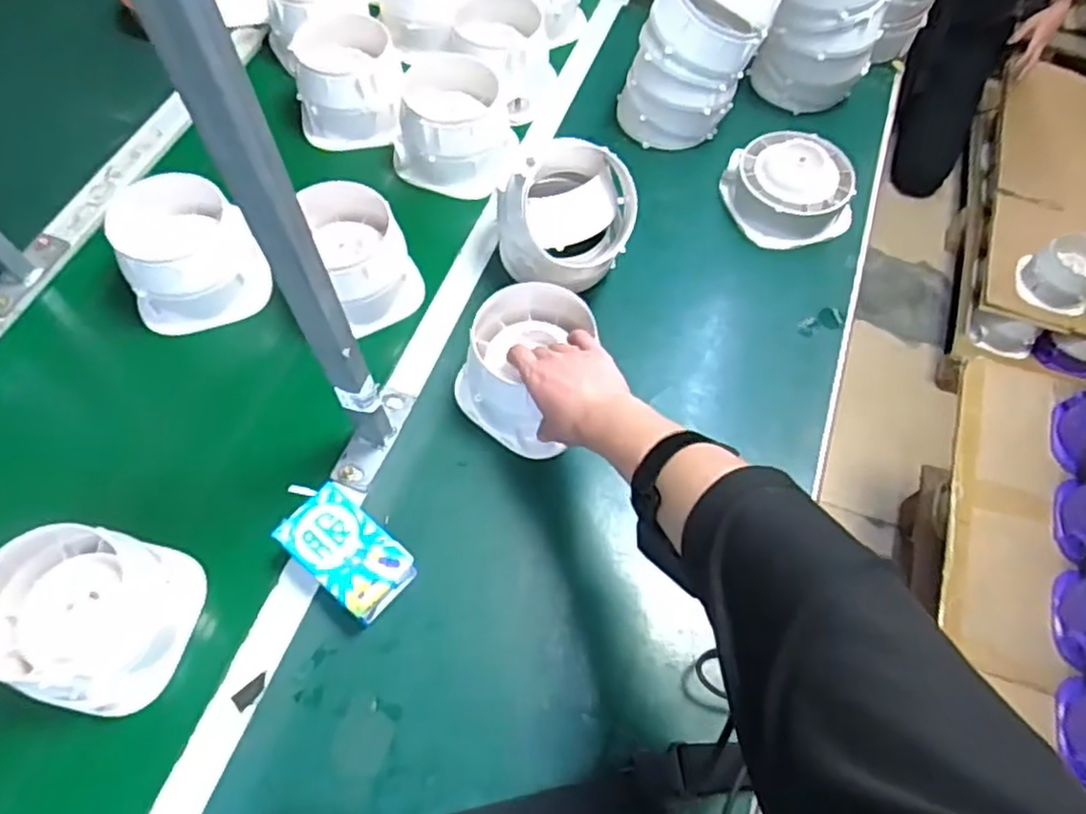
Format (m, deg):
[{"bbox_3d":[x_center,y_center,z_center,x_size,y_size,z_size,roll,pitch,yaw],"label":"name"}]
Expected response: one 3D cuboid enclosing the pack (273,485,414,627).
[{"bbox_3d":[-0.174,0.123,0.607,0.122,0.045,0.075,39,68,17],"label":"pack"}]

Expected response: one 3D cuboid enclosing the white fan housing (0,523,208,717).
[{"bbox_3d":[-0.366,0.168,0.560,0.130,0.090,0.129,11,63,5],"label":"white fan housing"}]

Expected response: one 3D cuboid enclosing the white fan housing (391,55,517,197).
[{"bbox_3d":[-0.103,-0.334,0.824,0.141,0.108,0.119,5,63,1],"label":"white fan housing"}]

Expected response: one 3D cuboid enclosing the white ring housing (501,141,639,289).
[{"bbox_3d":[0.023,-0.190,0.714,0.135,0.136,0.133,9,63,3],"label":"white ring housing"}]

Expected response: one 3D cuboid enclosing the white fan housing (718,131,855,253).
[{"bbox_3d":[0.291,-0.260,0.814,0.130,0.068,0.125,-11,64,-8],"label":"white fan housing"}]

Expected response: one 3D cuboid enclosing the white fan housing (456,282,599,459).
[{"bbox_3d":[-0.020,-0.042,0.663,0.116,0.097,0.135,24,66,8],"label":"white fan housing"}]

